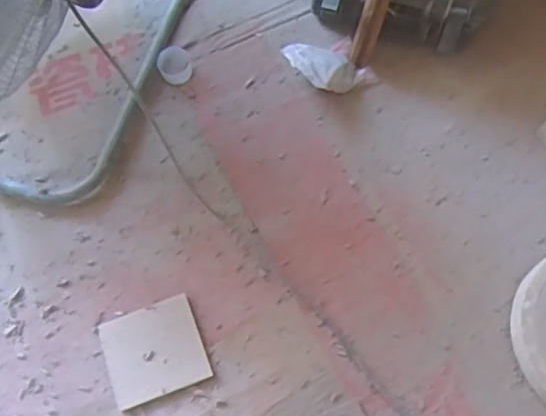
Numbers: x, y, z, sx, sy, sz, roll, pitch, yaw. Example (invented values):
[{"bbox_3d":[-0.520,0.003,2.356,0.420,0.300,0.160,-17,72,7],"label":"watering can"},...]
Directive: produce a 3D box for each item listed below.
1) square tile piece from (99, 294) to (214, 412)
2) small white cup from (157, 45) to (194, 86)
[{"bbox_3d":[-0.164,0.197,0.806,0.127,0.016,0.121,-20,71,-8],"label":"square tile piece"},{"bbox_3d":[-0.162,-0.237,0.963,0.053,0.028,0.061,-13,70,-5],"label":"small white cup"}]

